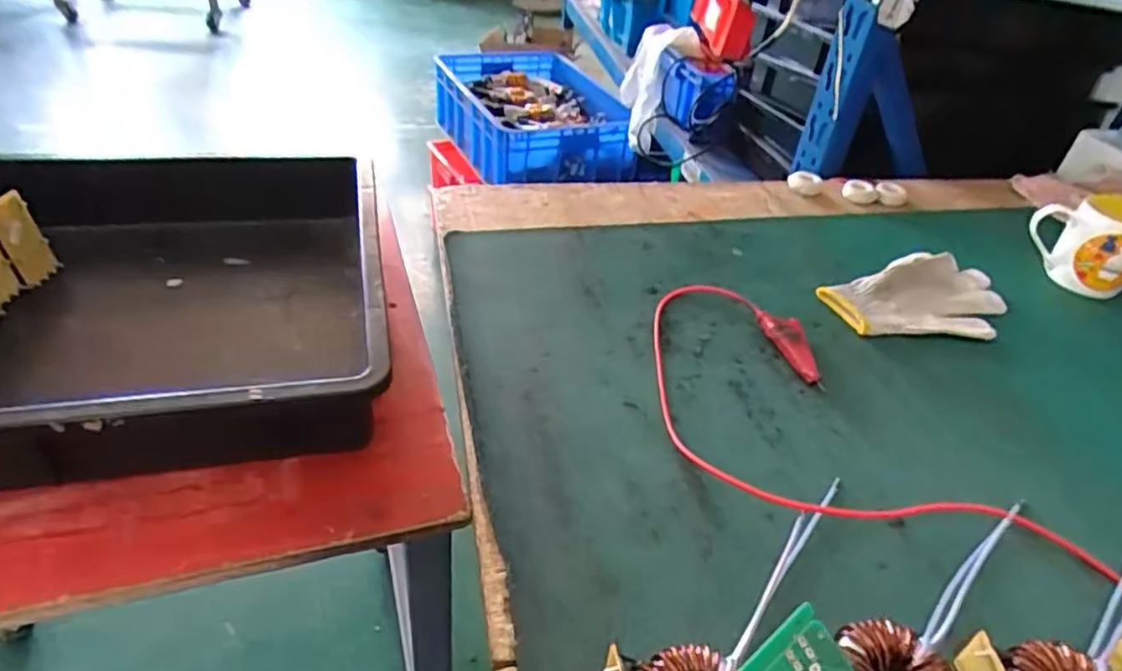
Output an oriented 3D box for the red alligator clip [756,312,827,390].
[{"bbox_3d":[0.213,0.012,0.608,0.033,0.022,0.089,-3,39,-11],"label":"red alligator clip"}]

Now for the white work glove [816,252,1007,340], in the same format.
[{"bbox_3d":[0.380,-0.035,0.695,0.206,0.017,0.124,-18,44,-26],"label":"white work glove"}]

